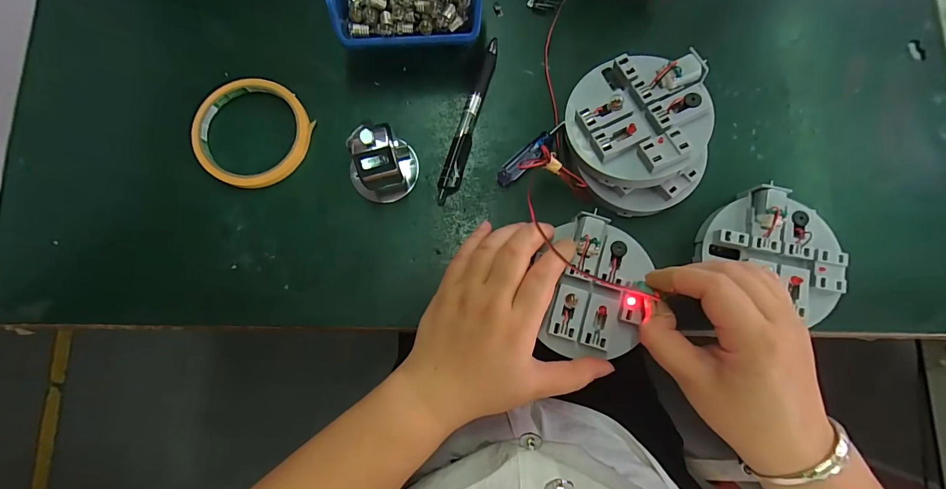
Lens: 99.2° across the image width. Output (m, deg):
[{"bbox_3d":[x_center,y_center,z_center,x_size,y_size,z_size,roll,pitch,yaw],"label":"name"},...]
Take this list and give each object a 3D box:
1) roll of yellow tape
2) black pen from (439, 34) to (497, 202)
[{"bbox_3d":[-0.180,-0.091,0.328,0.090,0.009,0.089,0,83,1],"label":"roll of yellow tape"},{"bbox_3d":[-0.003,-0.103,0.333,0.015,0.014,0.143,16,83,3],"label":"black pen"}]

